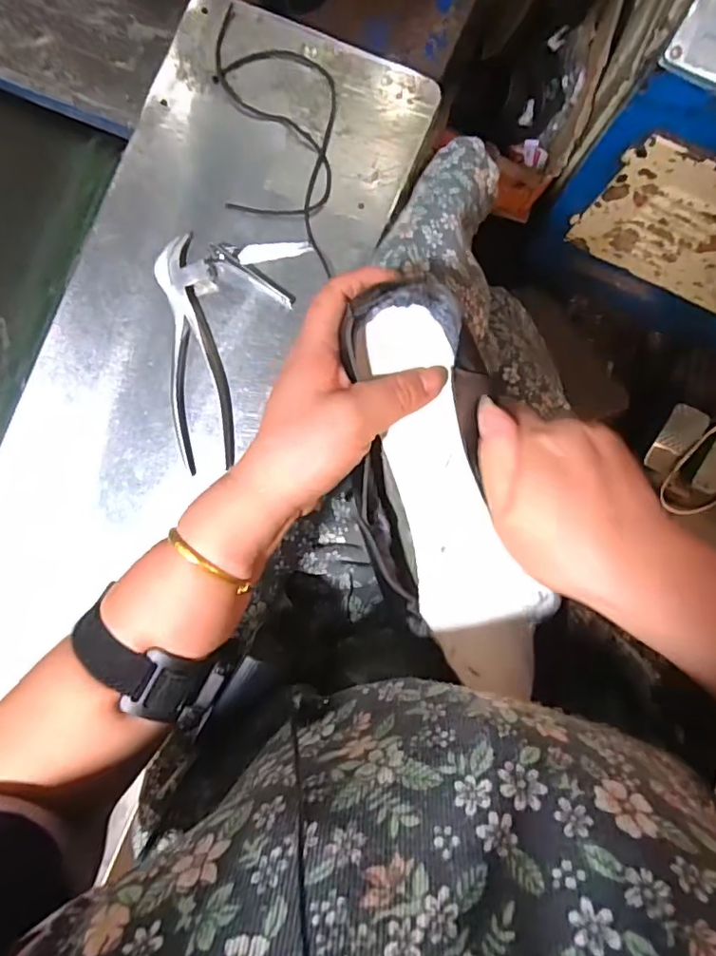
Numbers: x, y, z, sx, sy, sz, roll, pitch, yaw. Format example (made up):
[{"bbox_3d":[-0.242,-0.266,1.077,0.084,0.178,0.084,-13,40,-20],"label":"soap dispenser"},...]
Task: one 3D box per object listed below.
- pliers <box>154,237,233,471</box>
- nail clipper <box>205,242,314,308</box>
[{"bbox_3d":[-0.135,-0.104,0.456,0.048,0.015,0.191,-7,91,2],"label":"pliers"},{"bbox_3d":[-0.083,-0.181,0.460,0.076,0.014,0.052,19,92,1],"label":"nail clipper"}]

